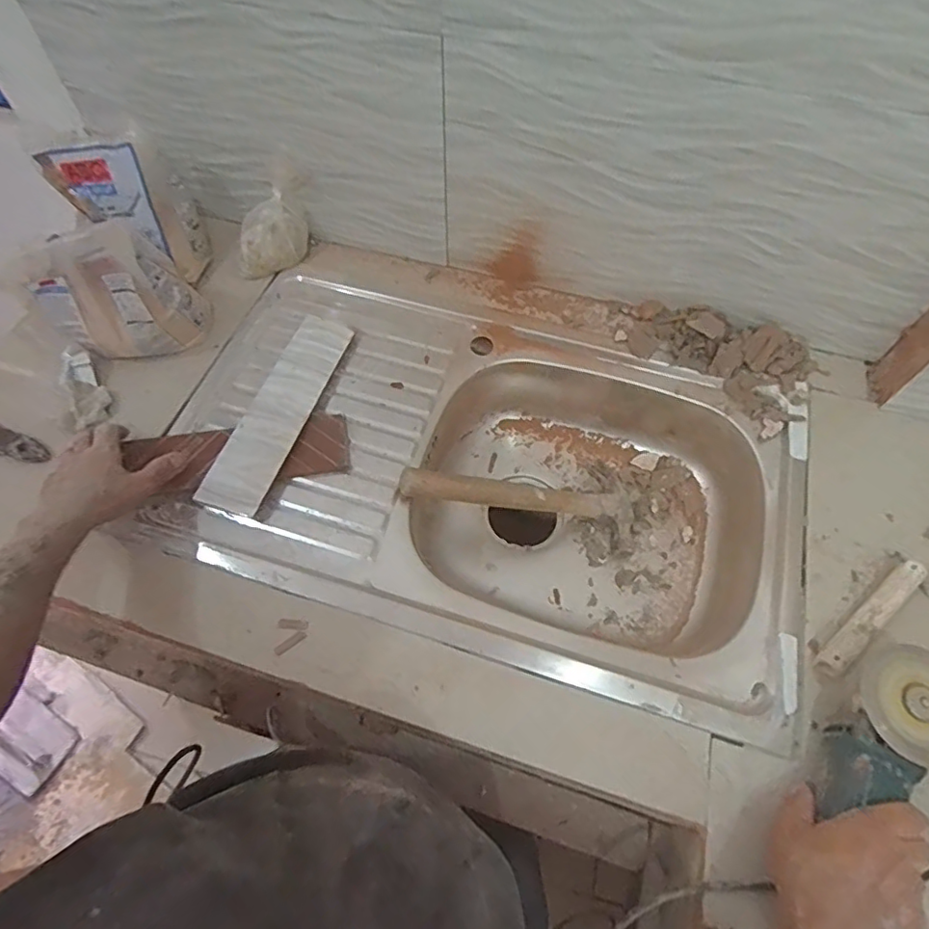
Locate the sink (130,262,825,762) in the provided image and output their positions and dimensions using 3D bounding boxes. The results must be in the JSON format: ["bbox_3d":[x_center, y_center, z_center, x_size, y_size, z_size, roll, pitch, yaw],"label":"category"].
[{"bbox_3d":[0.019,0.020,0.761,0.771,0.136,0.466,18,63,10],"label":"sink"}]

